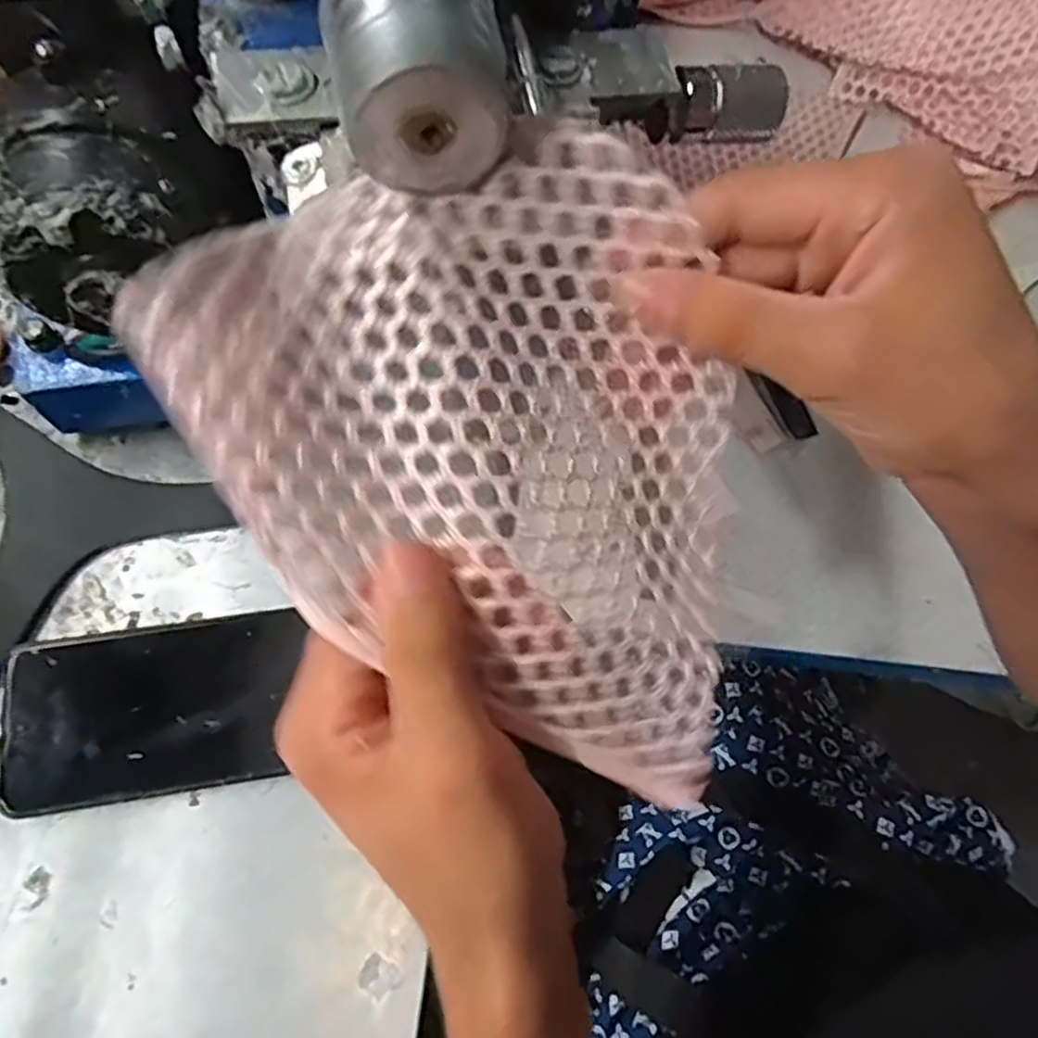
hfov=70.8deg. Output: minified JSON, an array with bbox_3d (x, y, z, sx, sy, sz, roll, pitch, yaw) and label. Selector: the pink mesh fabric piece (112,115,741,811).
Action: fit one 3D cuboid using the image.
[{"bbox_3d":[0.005,-0.009,0.207,0.136,0.031,0.195,-37,102,-15],"label":"pink mesh fabric piece"}]

